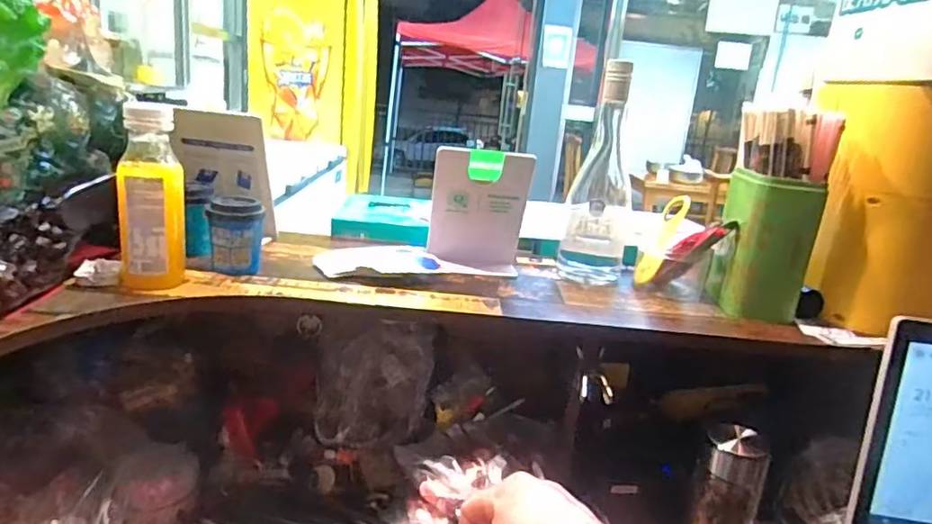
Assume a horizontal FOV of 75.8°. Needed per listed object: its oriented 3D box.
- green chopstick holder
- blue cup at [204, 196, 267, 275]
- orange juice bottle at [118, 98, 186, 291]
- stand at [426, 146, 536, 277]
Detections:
[{"bbox_3d":[0.340,-0.019,0.686,0.094,0.152,0.076,12,17,18],"label":"green chopstick holder"},{"bbox_3d":[-0.246,-0.028,0.640,0.055,0.072,0.047,-3,19,-28],"label":"blue cup"},{"bbox_3d":[-0.294,-0.062,0.563,0.053,0.165,0.048,-2,18,-25],"label":"orange juice bottle"},{"bbox_3d":[0.016,-0.058,0.716,0.114,0.145,0.053,3,17,-10],"label":"stand"}]

